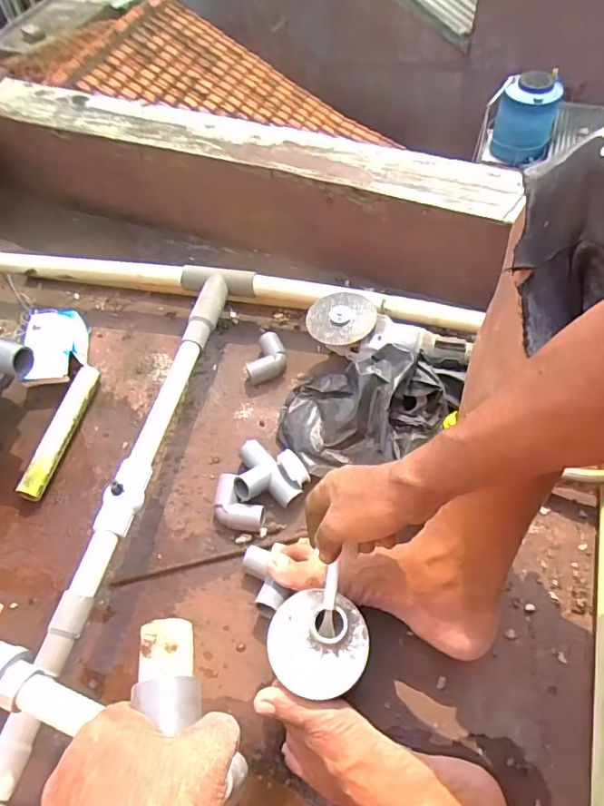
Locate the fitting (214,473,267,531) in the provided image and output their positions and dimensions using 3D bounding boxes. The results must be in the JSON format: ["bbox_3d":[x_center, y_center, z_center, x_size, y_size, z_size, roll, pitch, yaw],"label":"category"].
[{"bbox_3d":[-0.084,0.134,0.683,0.082,0.028,0.051,40,75,14],"label":"fitting"}]

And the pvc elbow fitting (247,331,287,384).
[{"bbox_3d":[-0.058,-0.069,0.806,0.062,0.033,0.080,-18,59,-7],"label":"pvc elbow fitting"}]

